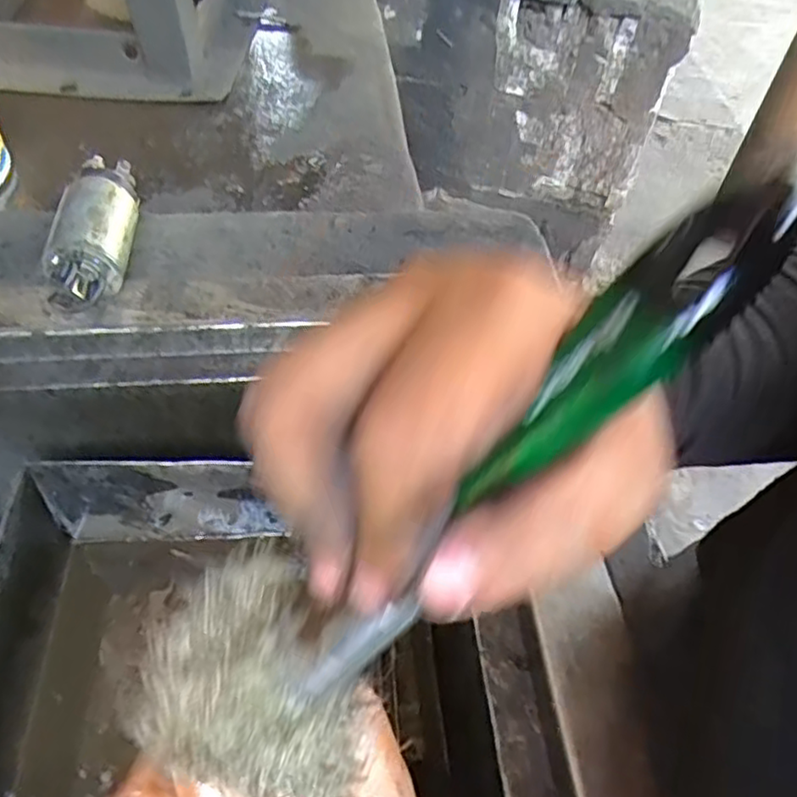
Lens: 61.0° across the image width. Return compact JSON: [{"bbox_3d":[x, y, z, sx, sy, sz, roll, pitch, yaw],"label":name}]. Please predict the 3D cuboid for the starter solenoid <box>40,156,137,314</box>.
[{"bbox_3d":[-0.219,-0.125,0.497,0.050,0.055,0.132,0,51,-4],"label":"starter solenoid"}]

